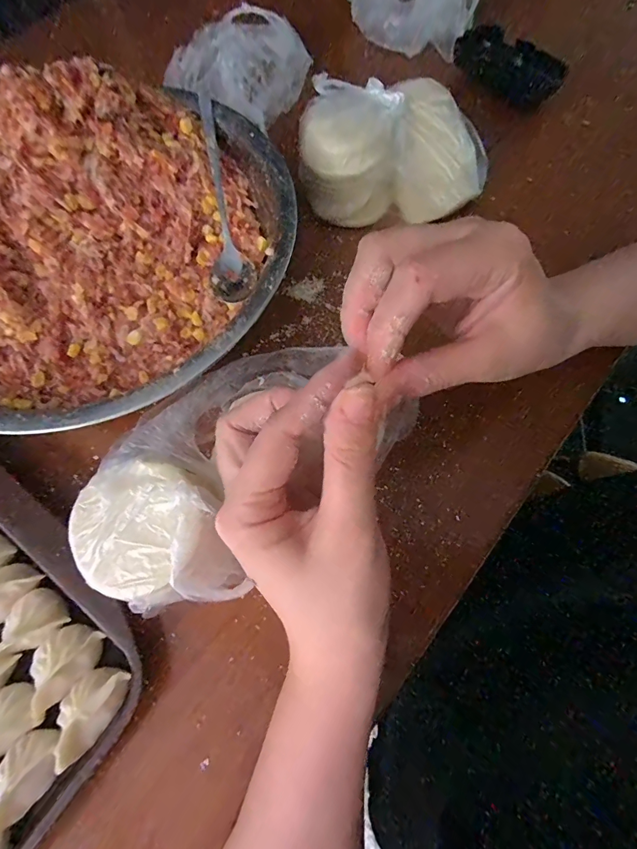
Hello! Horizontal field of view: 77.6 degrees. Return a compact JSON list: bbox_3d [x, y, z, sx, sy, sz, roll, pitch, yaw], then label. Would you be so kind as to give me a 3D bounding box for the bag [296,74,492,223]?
[{"bbox_3d":[0.064,-0.226,0.324,0.152,0.054,0.112,8,71,6],"label":"bag"}]

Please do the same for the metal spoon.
[{"bbox_3d":[-0.072,-0.169,0.293,0.032,0.013,0.160,-10,85,-1],"label":"metal spoon"}]

